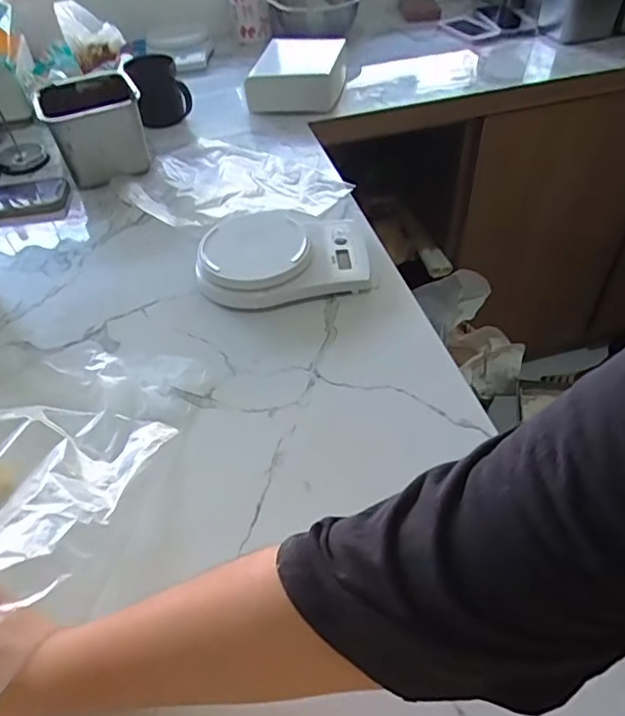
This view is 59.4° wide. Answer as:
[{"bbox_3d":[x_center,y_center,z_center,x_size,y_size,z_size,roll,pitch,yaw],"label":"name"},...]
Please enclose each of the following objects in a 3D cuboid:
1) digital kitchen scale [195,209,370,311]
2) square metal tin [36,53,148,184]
[{"bbox_3d":[-0.035,-0.118,0.625,0.187,0.041,0.133,-9,48,-4],"label":"digital kitchen scale"},{"bbox_3d":[-0.321,-0.342,0.814,0.132,0.111,0.154,-20,49,-13],"label":"square metal tin"}]

